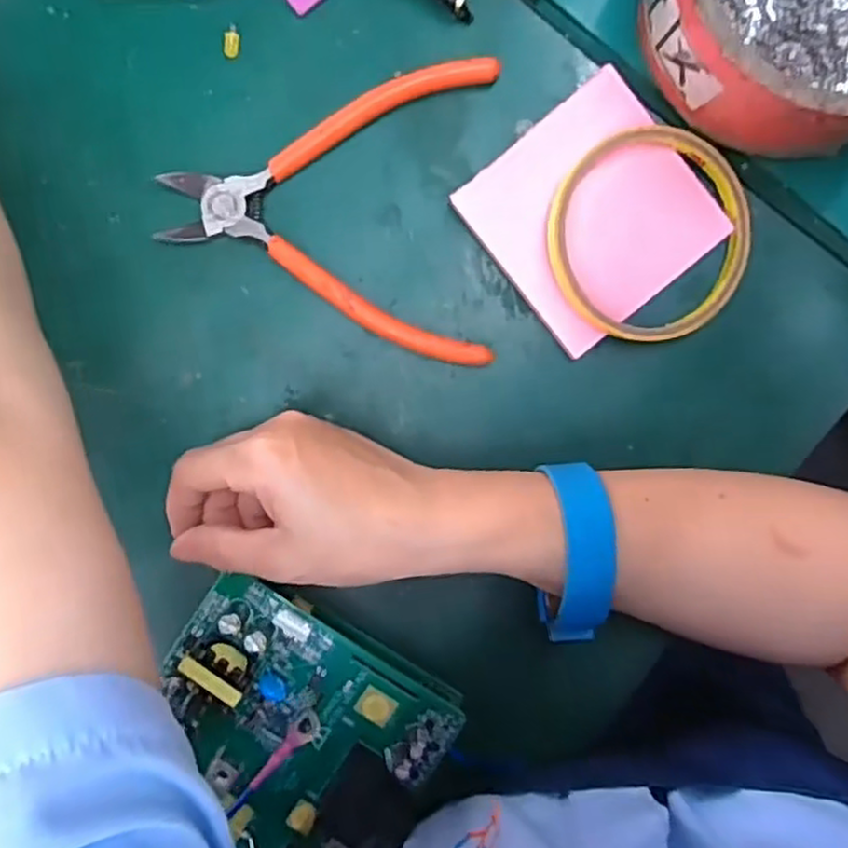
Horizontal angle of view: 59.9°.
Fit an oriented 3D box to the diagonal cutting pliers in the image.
[{"bbox_3d":[-0.039,-0.091,0.309,0.135,0.007,0.123,3,93,0],"label":"diagonal cutting pliers"}]

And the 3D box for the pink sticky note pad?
[{"bbox_3d":[0.070,-0.087,0.307,0.084,0.012,0.085,-39,92,2],"label":"pink sticky note pad"}]

